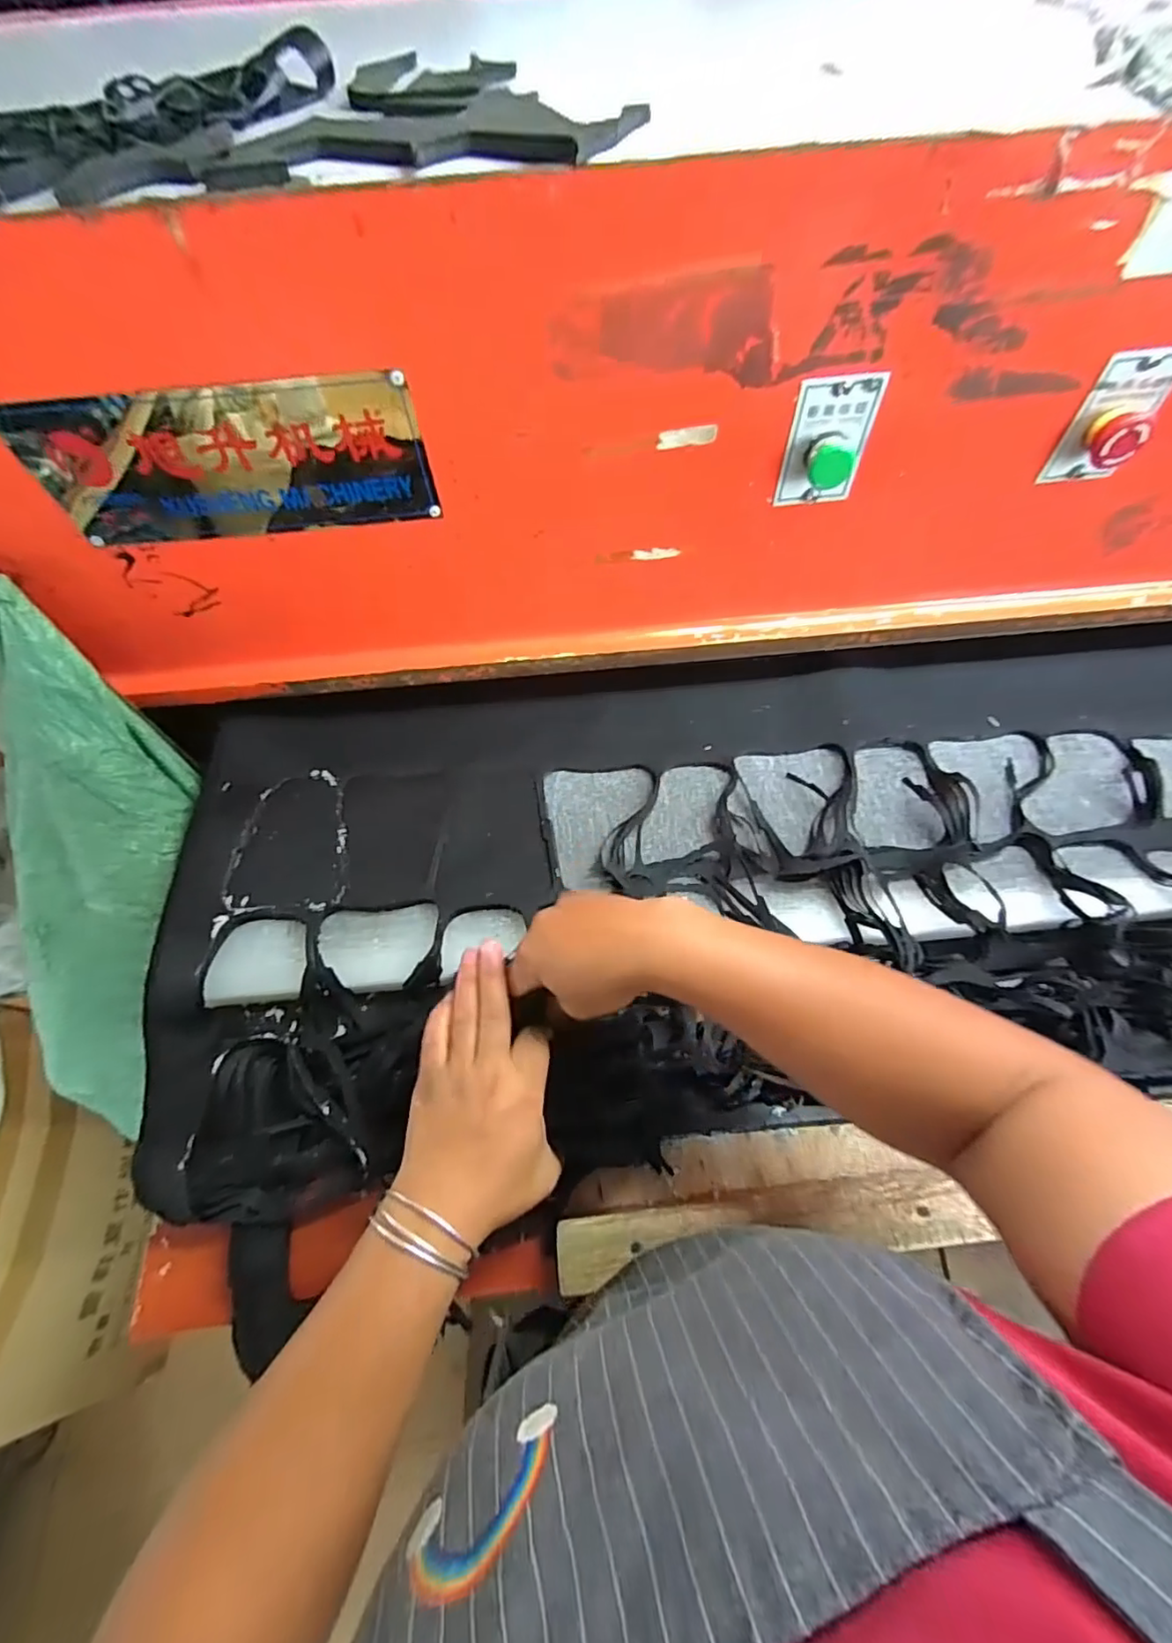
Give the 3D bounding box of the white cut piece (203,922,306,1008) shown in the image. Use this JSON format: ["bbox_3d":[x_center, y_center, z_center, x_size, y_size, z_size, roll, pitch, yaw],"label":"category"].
[{"bbox_3d":[-0.288,0.124,0.530,0.080,0.025,0.068,-6,64,-2],"label":"white cut piece"}]

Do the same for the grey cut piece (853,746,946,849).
[{"bbox_3d":[0.300,-0.026,0.581,0.078,0.014,0.114,8,64,5],"label":"grey cut piece"}]

